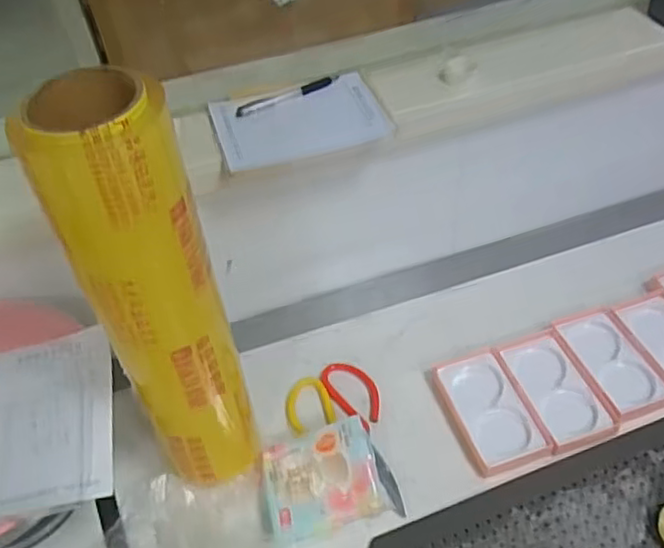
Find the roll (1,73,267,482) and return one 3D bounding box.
[{"bbox_3d":[-0.146,0.046,0.608,0.103,0.465,0.094,-3,46,3],"label":"roll"}]

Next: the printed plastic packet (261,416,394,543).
[{"bbox_3d":[-0.009,0.220,0.710,0.127,0.055,0.107,-12,47,-6],"label":"printed plastic packet"}]

